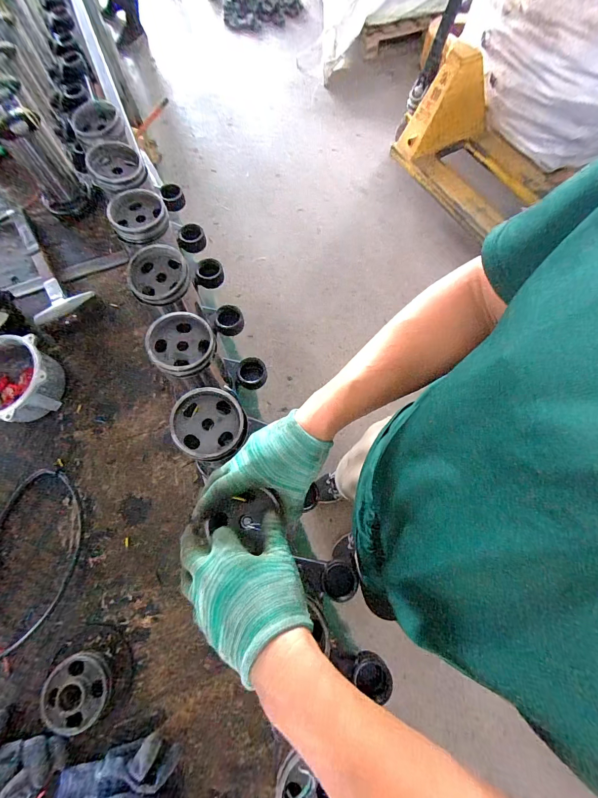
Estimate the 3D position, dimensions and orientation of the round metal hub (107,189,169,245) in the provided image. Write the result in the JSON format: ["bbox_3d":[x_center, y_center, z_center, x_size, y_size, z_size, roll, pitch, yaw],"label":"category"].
[{"bbox_3d":[-0.261,-0.298,0.537,0.086,0.026,0.090,0,71,0],"label":"round metal hub"}]

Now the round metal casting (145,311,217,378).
[{"bbox_3d":[-0.162,-0.076,0.458,0.085,0.032,0.087,0,71,0],"label":"round metal casting"}]

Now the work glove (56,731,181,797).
[{"bbox_3d":[-0.242,0.525,0.436,0.163,0.021,0.107,-9,71,-3],"label":"work glove"}]

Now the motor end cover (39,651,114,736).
[{"bbox_3d":[-0.317,0.417,0.467,0.097,0.017,0.088,-33,74,-11],"label":"motor end cover"}]

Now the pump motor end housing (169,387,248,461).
[{"bbox_3d":[-0.115,0.033,0.422,0.091,0.038,0.089,0,71,0],"label":"pump motor end housing"}]

